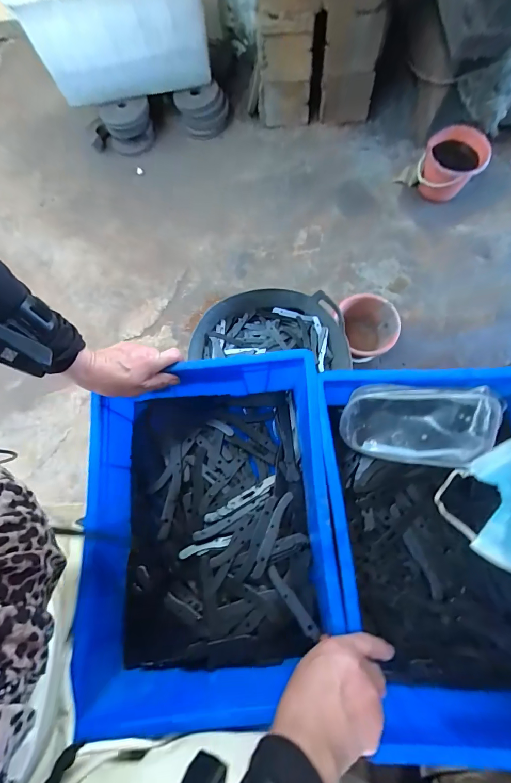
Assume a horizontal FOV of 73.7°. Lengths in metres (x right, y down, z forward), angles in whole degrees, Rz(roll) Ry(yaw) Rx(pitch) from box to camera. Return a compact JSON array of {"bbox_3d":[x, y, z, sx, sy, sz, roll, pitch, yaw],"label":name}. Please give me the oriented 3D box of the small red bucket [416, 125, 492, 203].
[{"bbox_3d":[0.731,-0.854,1.306,0.215,0.192,0.204,-1,75,4],"label":"small red bucket"}]

